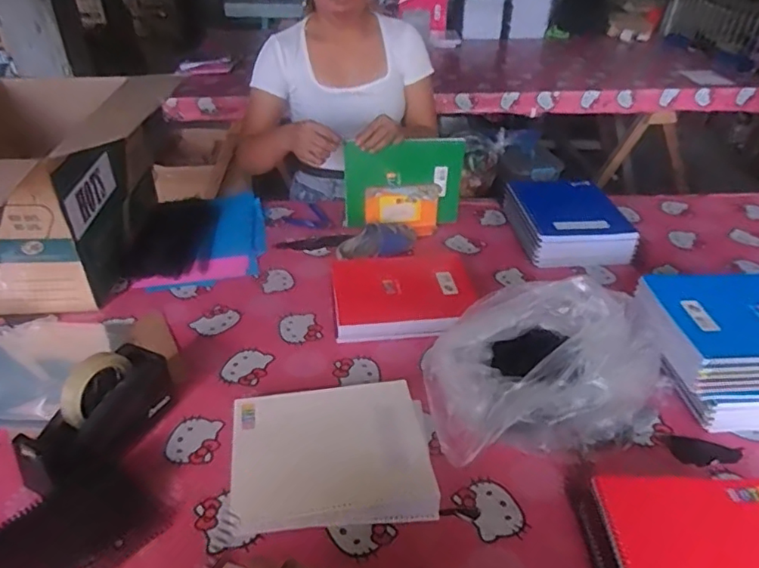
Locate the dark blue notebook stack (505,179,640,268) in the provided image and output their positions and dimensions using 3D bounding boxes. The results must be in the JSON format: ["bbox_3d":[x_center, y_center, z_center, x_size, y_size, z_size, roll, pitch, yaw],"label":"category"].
[{"bbox_3d":[0.410,-0.142,1.257,0.221,0.080,0.284,0,35,-1],"label":"dark blue notebook stack"}]

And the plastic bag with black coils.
[{"bbox_3d":[0.240,0.125,0.823,0.371,0.143,0.233,-6,36,-10],"label":"plastic bag with black coils"}]

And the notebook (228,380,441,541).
[{"bbox_3d":[-0.066,0.223,0.758,0.257,0.010,0.196,-6,47,-3],"label":"notebook"}]

